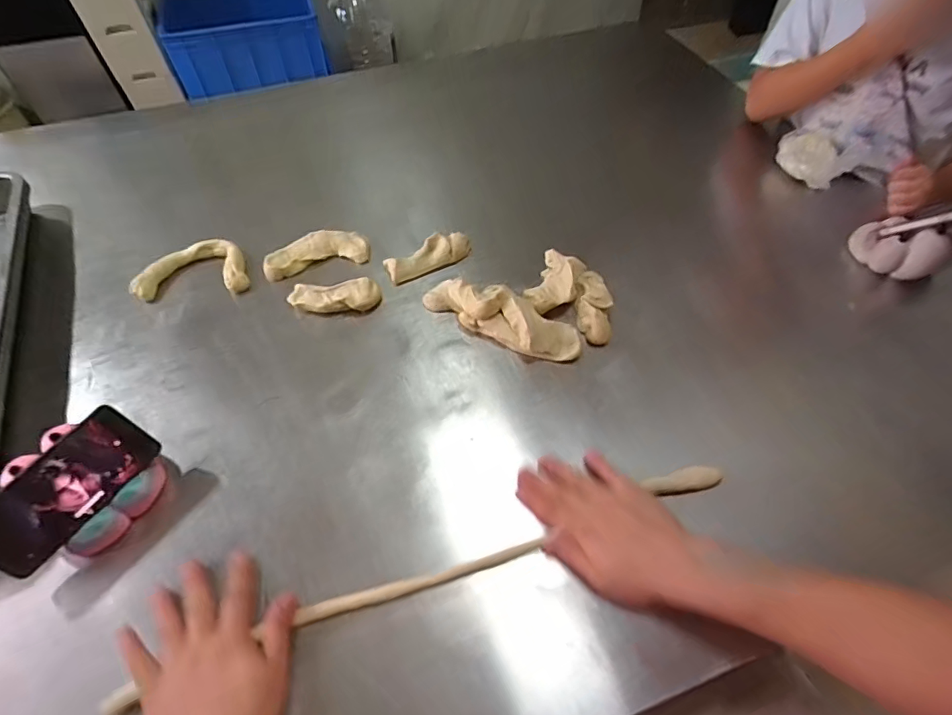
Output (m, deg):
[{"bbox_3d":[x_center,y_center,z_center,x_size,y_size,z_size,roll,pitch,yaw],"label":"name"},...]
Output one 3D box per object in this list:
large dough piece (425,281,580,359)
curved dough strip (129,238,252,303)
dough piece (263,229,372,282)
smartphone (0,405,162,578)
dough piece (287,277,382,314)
[{"bbox_3d":[0.034,-0.054,0.630,0.209,0.051,0.065,28,60,18],"label":"large dough piece"},{"bbox_3d":[-0.399,-0.126,0.695,0.151,0.023,0.083,-8,55,-5],"label":"curved dough strip"},{"bbox_3d":[-0.231,-0.152,0.713,0.146,0.025,0.059,-13,56,-9],"label":"dough piece"},{"bbox_3d":[-0.394,0.127,0.477,0.008,0.072,0.153,-2,44,49],"label":"smartphone"},{"bbox_3d":[-0.188,-0.078,0.663,0.118,0.029,0.046,-7,55,-5],"label":"dough piece"}]

